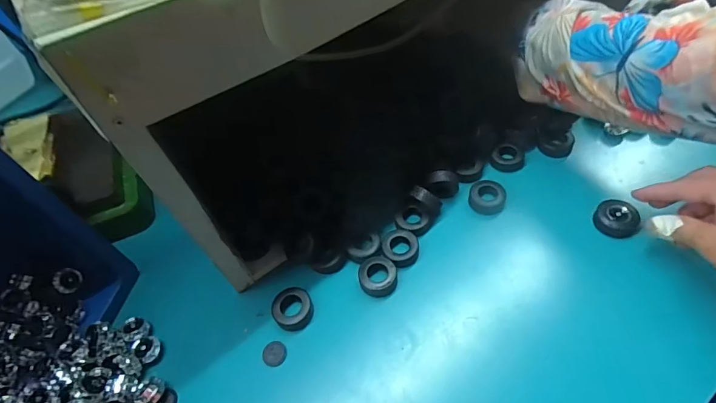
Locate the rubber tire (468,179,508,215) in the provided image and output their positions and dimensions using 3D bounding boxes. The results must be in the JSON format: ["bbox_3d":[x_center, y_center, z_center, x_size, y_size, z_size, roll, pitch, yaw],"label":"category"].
[{"bbox_3d":[0.137,-0.007,0.432,0.037,0.014,0.041,7,52,10],"label":"rubber tire"}]

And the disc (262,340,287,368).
[{"bbox_3d":[-0.075,0.137,0.368,0.021,0.006,0.022,-2,51,2],"label":"disc"}]

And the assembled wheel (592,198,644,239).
[{"bbox_3d":[0.255,0.016,0.399,0.040,0.018,0.033,34,61,27],"label":"assembled wheel"}]

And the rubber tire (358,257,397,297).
[{"bbox_3d":[0.019,0.071,0.389,0.036,0.016,0.035,-2,51,2],"label":"rubber tire"}]

